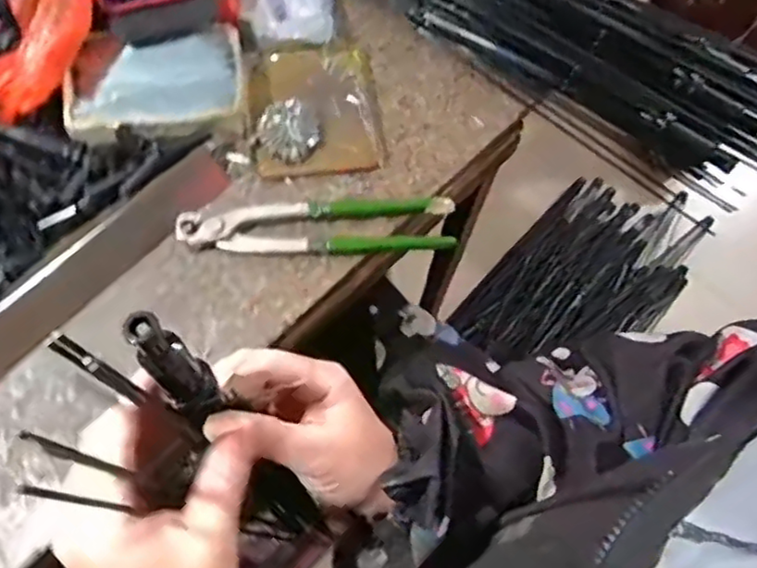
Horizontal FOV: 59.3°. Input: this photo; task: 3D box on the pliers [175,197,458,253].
[{"bbox_3d":[-0.043,-0.043,0.485,0.196,0.021,0.043,-4,68,-3],"label":"pliers"}]

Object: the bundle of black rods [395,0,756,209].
[{"bbox_3d":[0.070,-0.272,0.571,0.593,0.054,0.132,35,71,12],"label":"bundle of black rods"}]

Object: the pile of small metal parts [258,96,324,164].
[{"bbox_3d":[-0.068,-0.121,0.517,0.047,0.015,0.051,-7,68,-5],"label":"pile of small metal parts"}]

